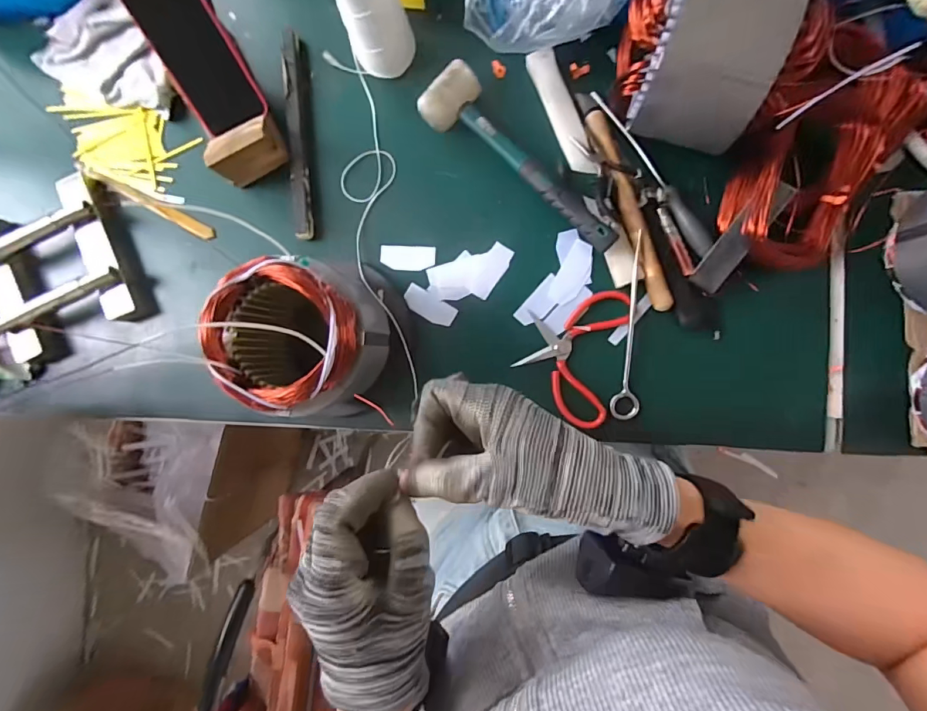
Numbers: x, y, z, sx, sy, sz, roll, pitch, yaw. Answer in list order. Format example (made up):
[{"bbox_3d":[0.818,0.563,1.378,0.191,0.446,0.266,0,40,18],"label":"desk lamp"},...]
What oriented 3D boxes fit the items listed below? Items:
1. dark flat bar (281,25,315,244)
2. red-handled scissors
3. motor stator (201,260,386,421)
[{"bbox_3d":[-0.214,-0.280,0.581,0.025,0.015,0.259,-3,89,5],"label":"dark flat bar"},{"bbox_3d":[0.130,-0.004,0.553,0.115,0.011,0.165,14,91,5],"label":"red-handled scissors"},{"bbox_3d":[-0.162,-0.017,0.497,0.133,0.183,0.144,0,90,5],"label":"motor stator"}]

